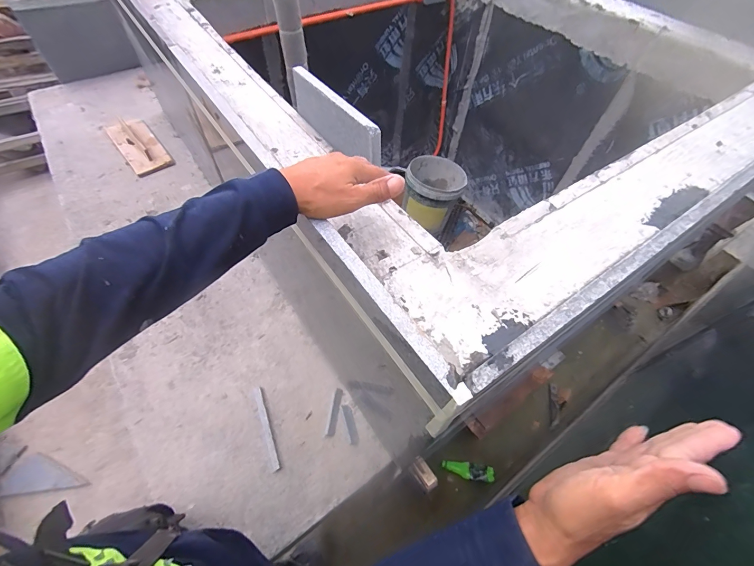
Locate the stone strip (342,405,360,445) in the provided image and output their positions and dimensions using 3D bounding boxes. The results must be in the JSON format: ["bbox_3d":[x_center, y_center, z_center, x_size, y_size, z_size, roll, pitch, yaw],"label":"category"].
[{"bbox_3d":[-0.057,0.306,0.752,0.019,0.004,0.083,-13,57,-12],"label":"stone strip"}]

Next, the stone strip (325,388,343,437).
[{"bbox_3d":[-0.092,0.282,0.757,0.018,0.004,0.101,10,55,3],"label":"stone strip"}]

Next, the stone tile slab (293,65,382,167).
[{"bbox_3d":[-0.073,-0.290,0.620,0.023,0.089,0.247,-31,63,-23],"label":"stone tile slab"}]

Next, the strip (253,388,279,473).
[{"bbox_3d":[-0.238,0.307,0.738,0.016,0.008,0.174,-18,58,-15],"label":"strip"}]

